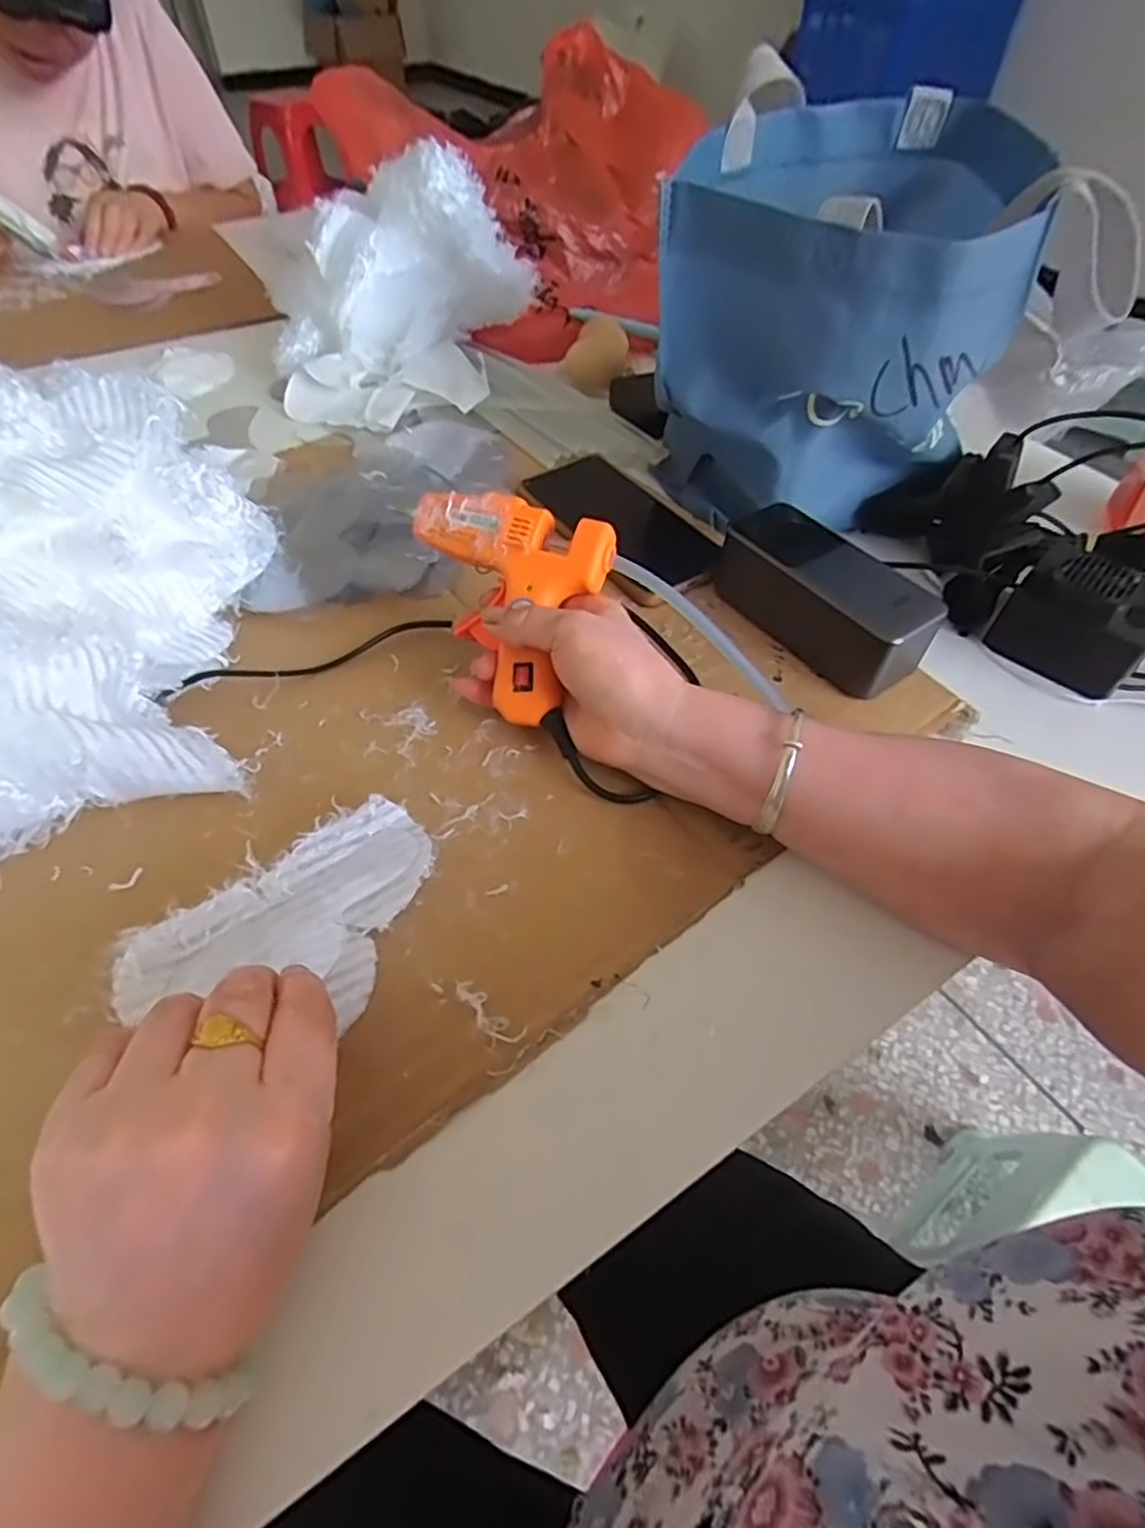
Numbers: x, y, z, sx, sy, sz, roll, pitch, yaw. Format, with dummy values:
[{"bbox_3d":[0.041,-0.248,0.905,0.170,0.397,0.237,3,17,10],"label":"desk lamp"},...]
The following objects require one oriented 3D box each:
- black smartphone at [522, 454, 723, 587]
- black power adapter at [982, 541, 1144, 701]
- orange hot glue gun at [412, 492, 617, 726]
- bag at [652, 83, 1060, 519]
[{"bbox_3d":[0.036,-0.181,0.503,0.073,0.008,0.155,-38,62,-26],"label":"black smartphone"},{"bbox_3d":[0.304,-0.090,0.411,0.073,0.050,0.064,38,61,25],"label":"black power adapter"},{"bbox_3d":[-0.020,-0.098,0.381,0.093,0.032,0.136,-24,82,6],"label":"orange hot glue gun"},{"bbox_3d":[0.165,-0.278,0.458,0.189,0.200,0.198,18,55,13],"label":"bag"}]

